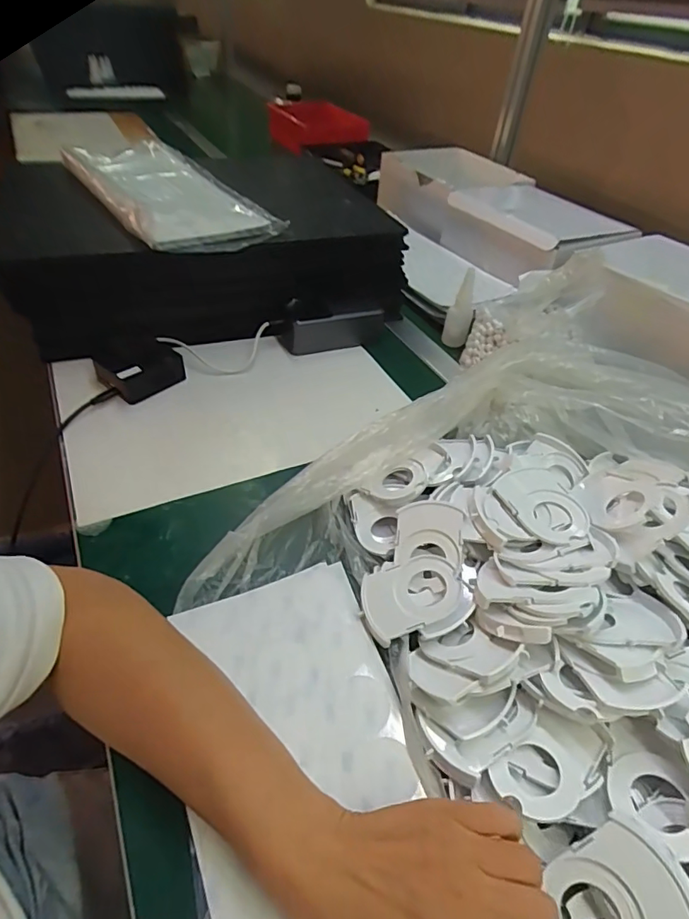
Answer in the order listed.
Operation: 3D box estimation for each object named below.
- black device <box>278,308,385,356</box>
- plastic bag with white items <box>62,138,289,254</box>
[{"bbox_3d":[-0.017,-0.183,0.689,0.135,0.054,0.052,-12,48,-18],"label":"black device"},{"bbox_3d":[-0.236,-0.354,0.662,0.174,0.033,0.319,-26,54,-29],"label":"plastic bag with white items"}]

